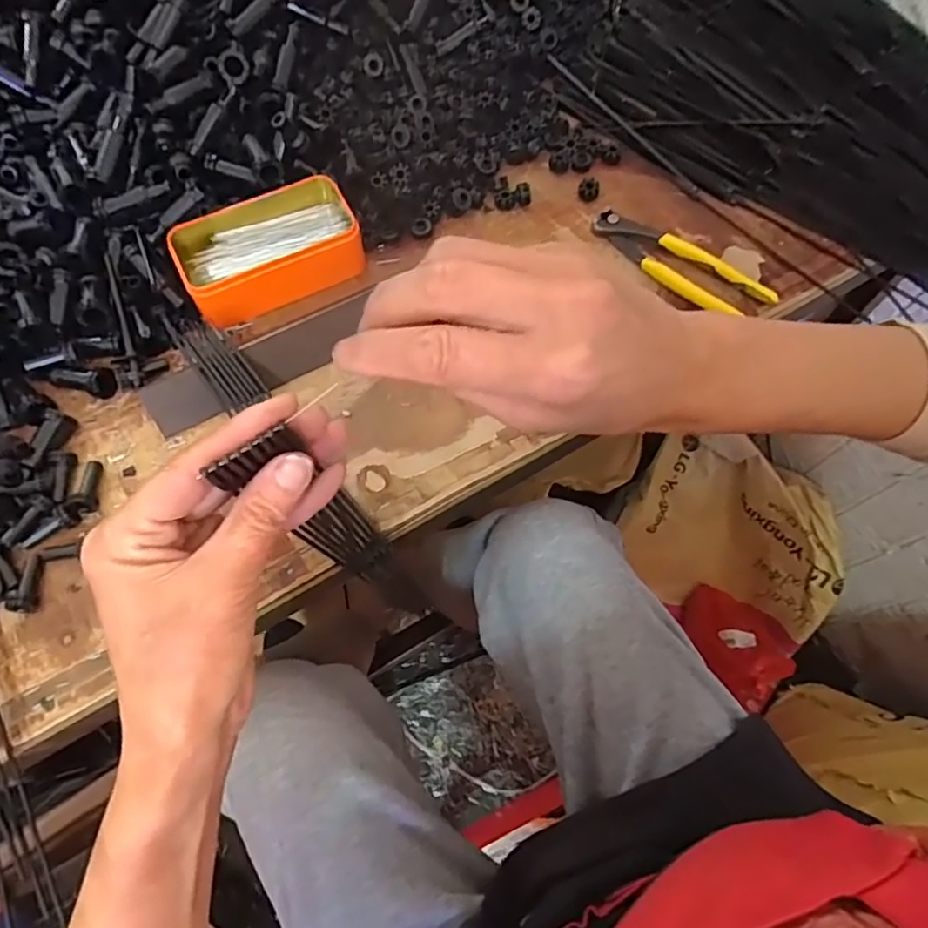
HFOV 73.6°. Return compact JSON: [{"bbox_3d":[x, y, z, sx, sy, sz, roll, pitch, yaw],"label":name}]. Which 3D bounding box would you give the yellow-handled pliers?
[{"bbox_3d":[0.183,-0.174,0.532,0.044,0.017,0.162,-42,71,-16],"label":"yellow-handled pliers"}]

